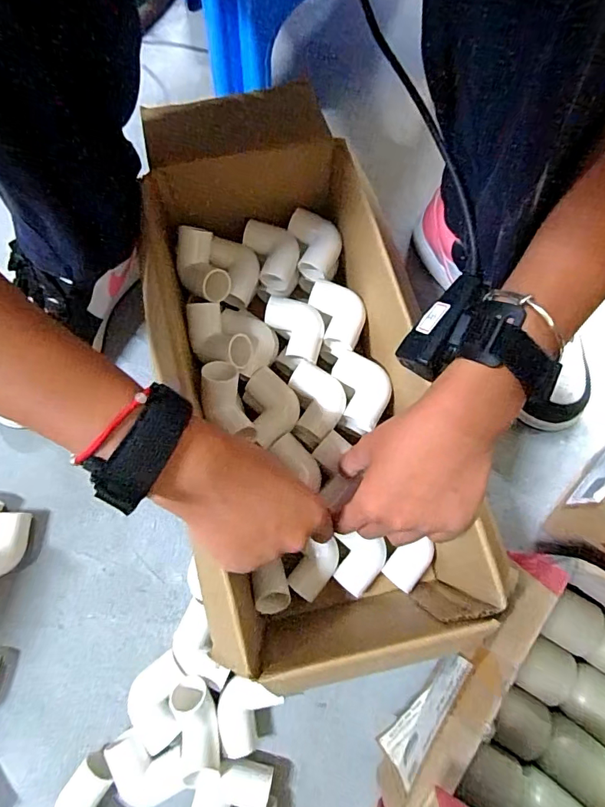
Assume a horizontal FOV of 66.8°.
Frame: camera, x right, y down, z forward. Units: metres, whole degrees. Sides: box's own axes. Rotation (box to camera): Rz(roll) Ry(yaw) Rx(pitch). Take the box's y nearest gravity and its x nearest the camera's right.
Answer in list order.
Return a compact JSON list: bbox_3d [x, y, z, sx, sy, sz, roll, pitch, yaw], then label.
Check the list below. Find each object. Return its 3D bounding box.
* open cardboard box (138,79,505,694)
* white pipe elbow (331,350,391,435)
[{"bbox_3d":[-0.016,-0.034,0.397,0.185,0.133,0.439,-12,75,-3],"label":"open cardboard box"},{"bbox_3d":[0.053,-0.012,0.409,0.042,0.030,0.070,-9,75,-3],"label":"white pipe elbow"}]

